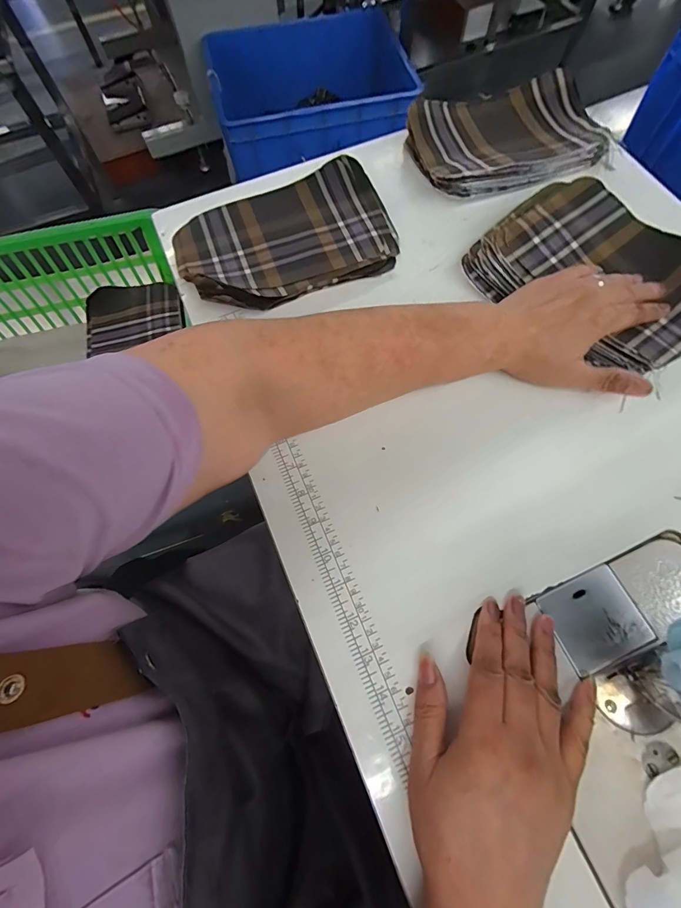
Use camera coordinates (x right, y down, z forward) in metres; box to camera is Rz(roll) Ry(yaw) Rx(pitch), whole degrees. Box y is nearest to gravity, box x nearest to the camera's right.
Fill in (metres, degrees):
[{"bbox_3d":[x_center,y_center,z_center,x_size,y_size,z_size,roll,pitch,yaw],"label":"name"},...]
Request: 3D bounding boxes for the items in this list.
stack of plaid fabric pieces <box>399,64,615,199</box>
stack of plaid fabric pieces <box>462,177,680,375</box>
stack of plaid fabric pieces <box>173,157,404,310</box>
[{"bbox_3d":[0.182,-0.360,0.430,0.202,0.037,0.142,-17,70,-4],"label":"stack of plaid fabric pieces"},{"bbox_3d":[0.247,-0.175,0.359,0.168,0.048,0.203,-41,72,-17],"label":"stack of plaid fabric pieces"},{"bbox_3d":[-0.056,-0.226,0.391,0.213,0.028,0.152,-24,71,-7],"label":"stack of plaid fabric pieces"}]

